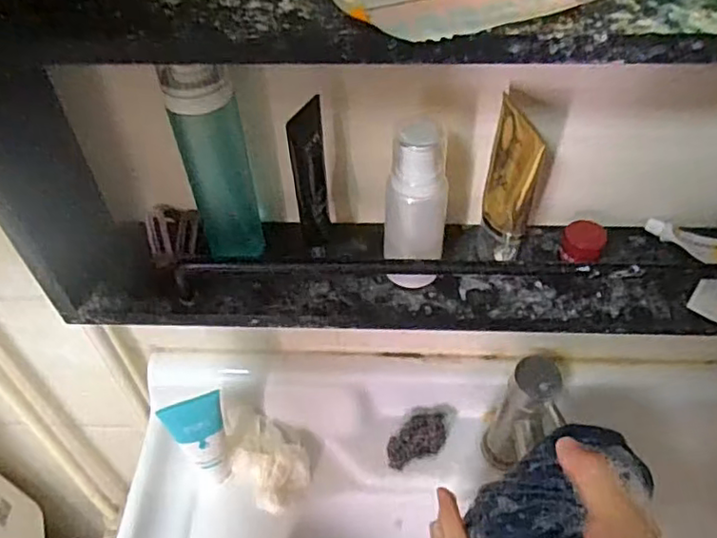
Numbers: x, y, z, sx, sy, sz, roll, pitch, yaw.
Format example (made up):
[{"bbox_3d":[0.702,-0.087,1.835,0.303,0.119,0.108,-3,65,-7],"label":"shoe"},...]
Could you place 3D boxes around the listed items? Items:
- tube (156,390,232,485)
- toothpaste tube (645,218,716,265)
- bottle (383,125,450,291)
[{"bbox_3d":[-0.156,0.178,0.640,0.056,0.134,0.029,-19,52,-13],"label":"tube"},{"bbox_3d":[0.270,-0.020,0.488,0.085,0.014,0.023,26,56,22],"label":"toothpaste tube"},{"bbox_3d":[0.042,-0.040,0.447,0.035,0.134,0.035,32,58,25],"label":"bottle"}]

